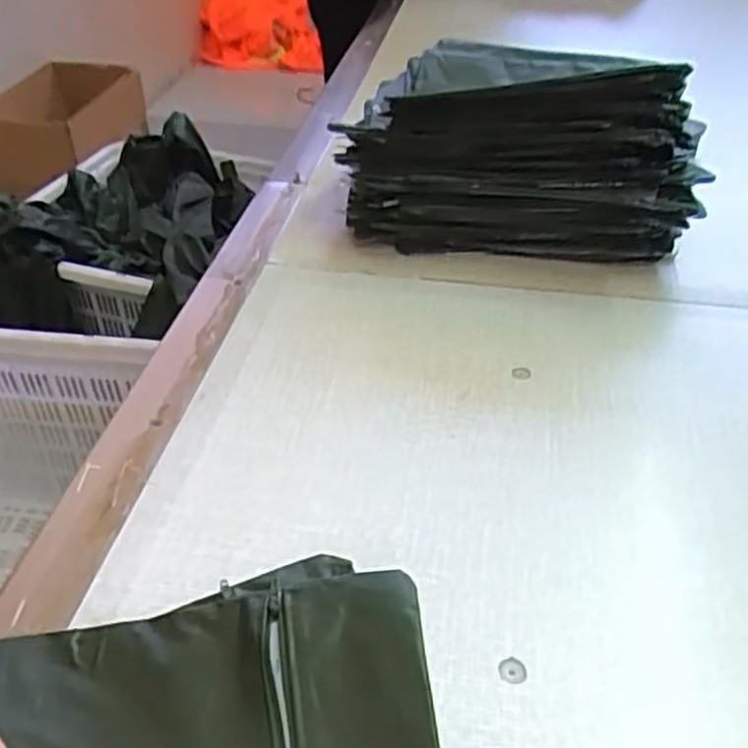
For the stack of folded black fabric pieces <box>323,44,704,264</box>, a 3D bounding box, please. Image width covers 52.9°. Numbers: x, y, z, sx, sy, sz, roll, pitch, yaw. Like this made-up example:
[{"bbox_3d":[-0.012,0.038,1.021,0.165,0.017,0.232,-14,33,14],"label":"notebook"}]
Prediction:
[{"bbox_3d":[0.125,-0.188,0.680,0.321,0.146,0.118,7,41,9],"label":"stack of folded black fabric pieces"}]

